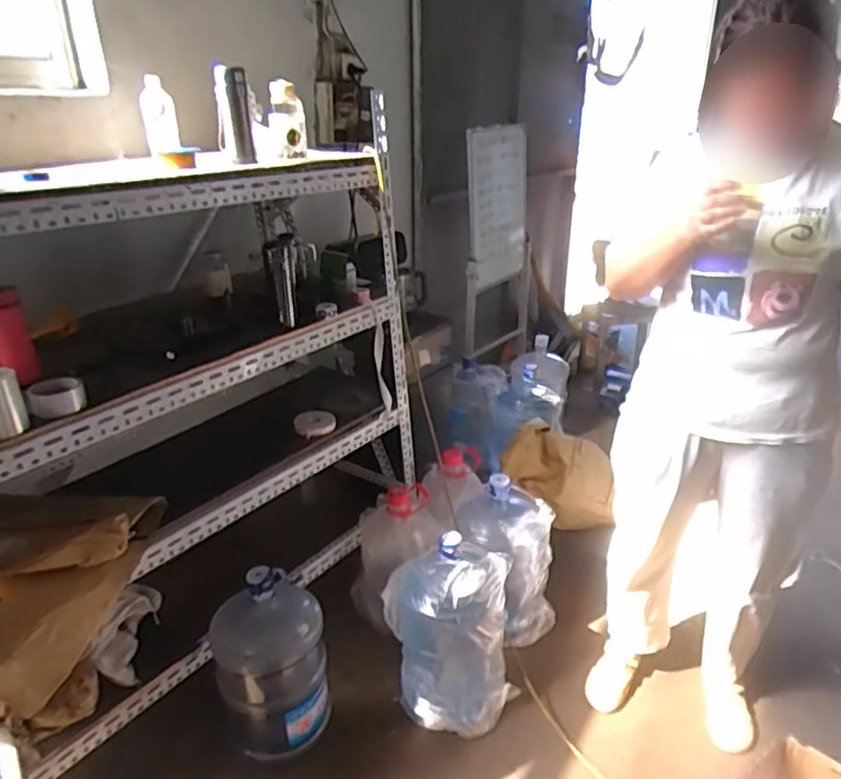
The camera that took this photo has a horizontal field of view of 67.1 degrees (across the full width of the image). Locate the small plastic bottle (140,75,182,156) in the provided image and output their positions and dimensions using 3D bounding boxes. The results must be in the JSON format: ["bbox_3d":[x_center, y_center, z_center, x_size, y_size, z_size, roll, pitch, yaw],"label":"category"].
[{"bbox_3d":[-0.608,-0.635,1.476,0.071,0.156,0.077,-7,25,-15],"label":"small plastic bottle"}]

